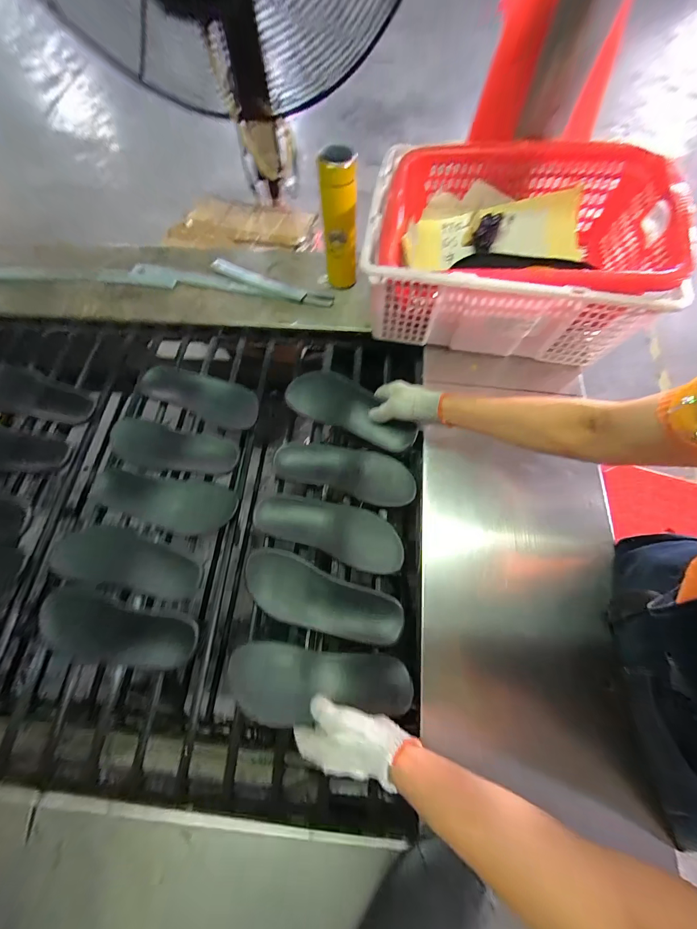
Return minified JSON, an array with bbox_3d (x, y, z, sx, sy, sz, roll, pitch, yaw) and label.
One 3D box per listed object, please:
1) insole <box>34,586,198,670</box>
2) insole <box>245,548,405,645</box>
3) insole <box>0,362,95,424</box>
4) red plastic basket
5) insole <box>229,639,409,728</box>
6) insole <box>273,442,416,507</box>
[{"bbox_3d":[-0.353,0.246,0.471,0.258,0.013,0.085,8,70,5],"label":"insole"},{"bbox_3d":[-0.046,0.203,0.482,0.250,0.023,0.087,18,71,8],"label":"insole"},{"bbox_3d":[-0.624,-0.140,0.639,0.227,0.031,0.088,14,70,7],"label":"insole"},{"bbox_3d":[0.282,-0.382,0.590,0.450,0.188,0.318,9,70,5],"label":"red plastic basket"},{"bbox_3d":[-0.042,0.303,0.444,0.249,0.050,0.090,-2,69,7],"label":"insole"},{"bbox_3d":[-0.003,0.006,0.559,0.242,0.028,0.089,13,70,6],"label":"insole"}]

